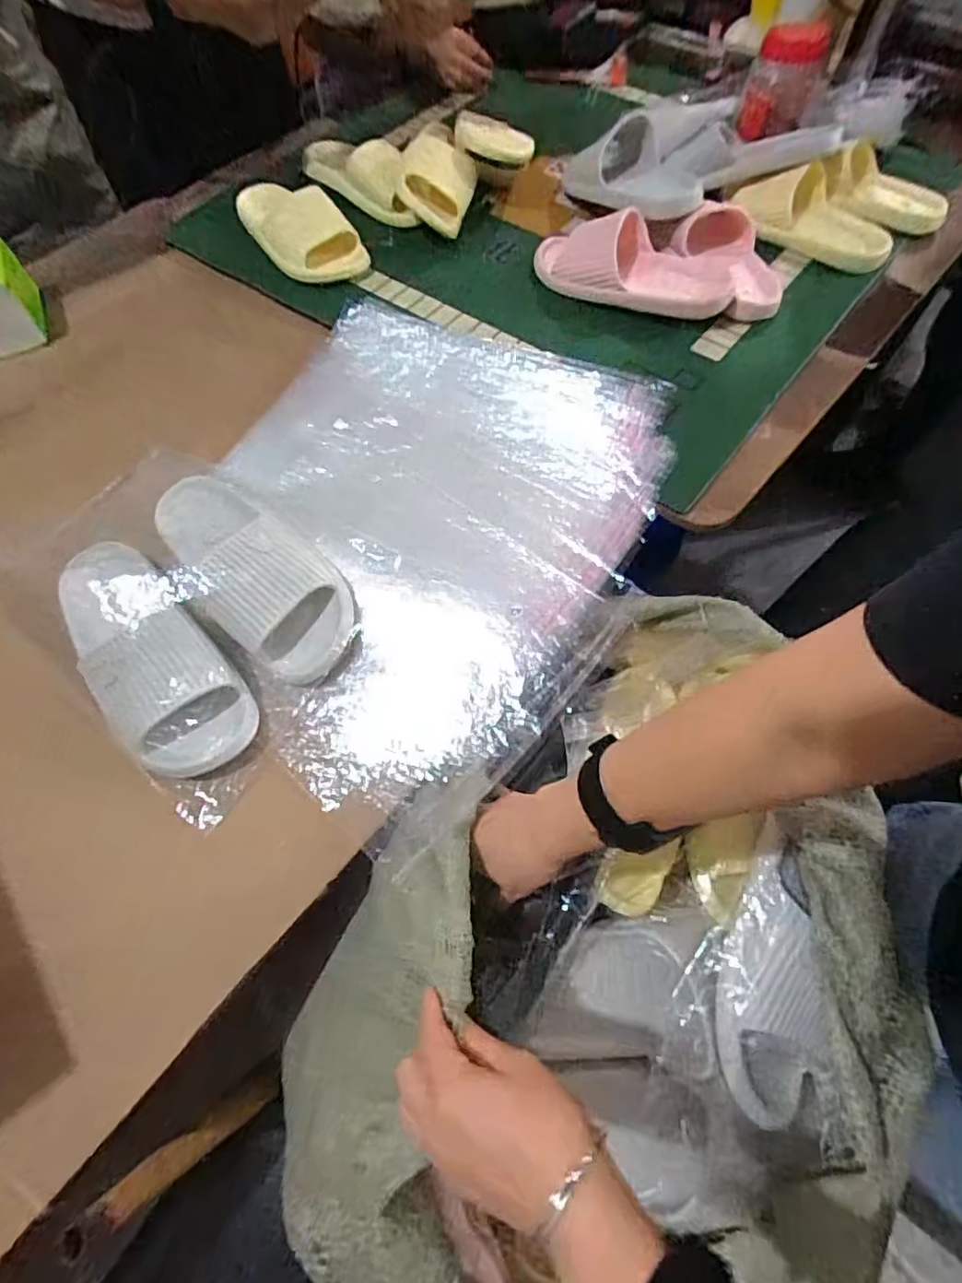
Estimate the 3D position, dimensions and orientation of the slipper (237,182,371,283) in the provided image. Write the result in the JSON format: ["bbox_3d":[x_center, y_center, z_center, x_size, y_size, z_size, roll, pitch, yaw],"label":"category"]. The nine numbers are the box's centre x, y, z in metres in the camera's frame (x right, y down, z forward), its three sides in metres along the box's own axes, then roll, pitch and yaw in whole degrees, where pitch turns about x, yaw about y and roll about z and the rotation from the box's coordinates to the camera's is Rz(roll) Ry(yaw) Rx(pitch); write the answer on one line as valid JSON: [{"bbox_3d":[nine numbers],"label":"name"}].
[{"bbox_3d":[-0.260,-0.581,0.811,0.105,0.062,0.250,-35,68,-14],"label":"slipper"}]

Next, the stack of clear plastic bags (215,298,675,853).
[{"bbox_3d":[-0.071,-0.119,0.593,0.403,0.046,0.522,23,67,13],"label":"stack of clear plastic bags"}]

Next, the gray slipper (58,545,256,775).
[{"bbox_3d":[-0.298,0.000,0.510,0.106,0.071,0.253,-35,67,-14],"label":"gray slipper"}]

